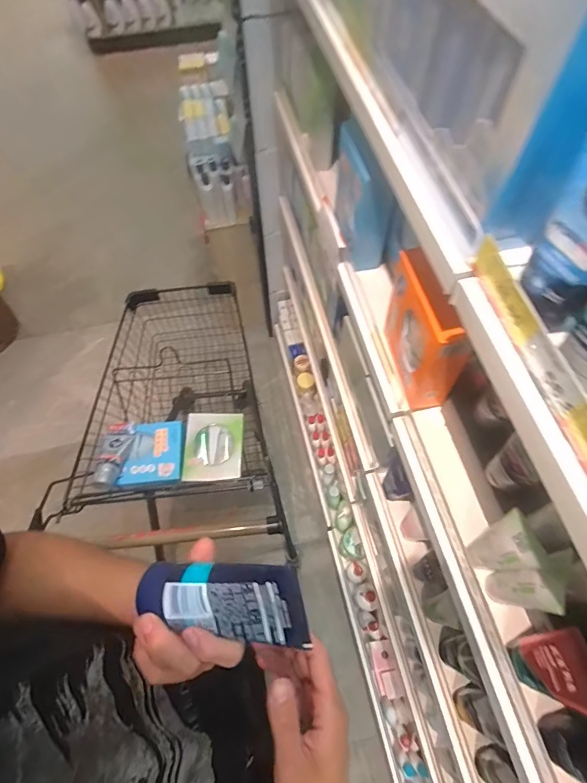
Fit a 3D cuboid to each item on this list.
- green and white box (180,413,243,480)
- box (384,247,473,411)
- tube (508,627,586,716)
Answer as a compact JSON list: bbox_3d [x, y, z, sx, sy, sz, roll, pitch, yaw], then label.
[{"bbox_3d":[-0.190,0.130,0.994,0.134,0.035,0.157,-2,63,1],"label":"green and white box"},{"bbox_3d":[0.171,-0.080,0.564,0.048,0.190,0.143,-14,63,-6],"label":"box"},{"bbox_3d":[0.257,0.274,0.413,0.032,0.102,0.070,-6,63,-2],"label":"tube"}]

